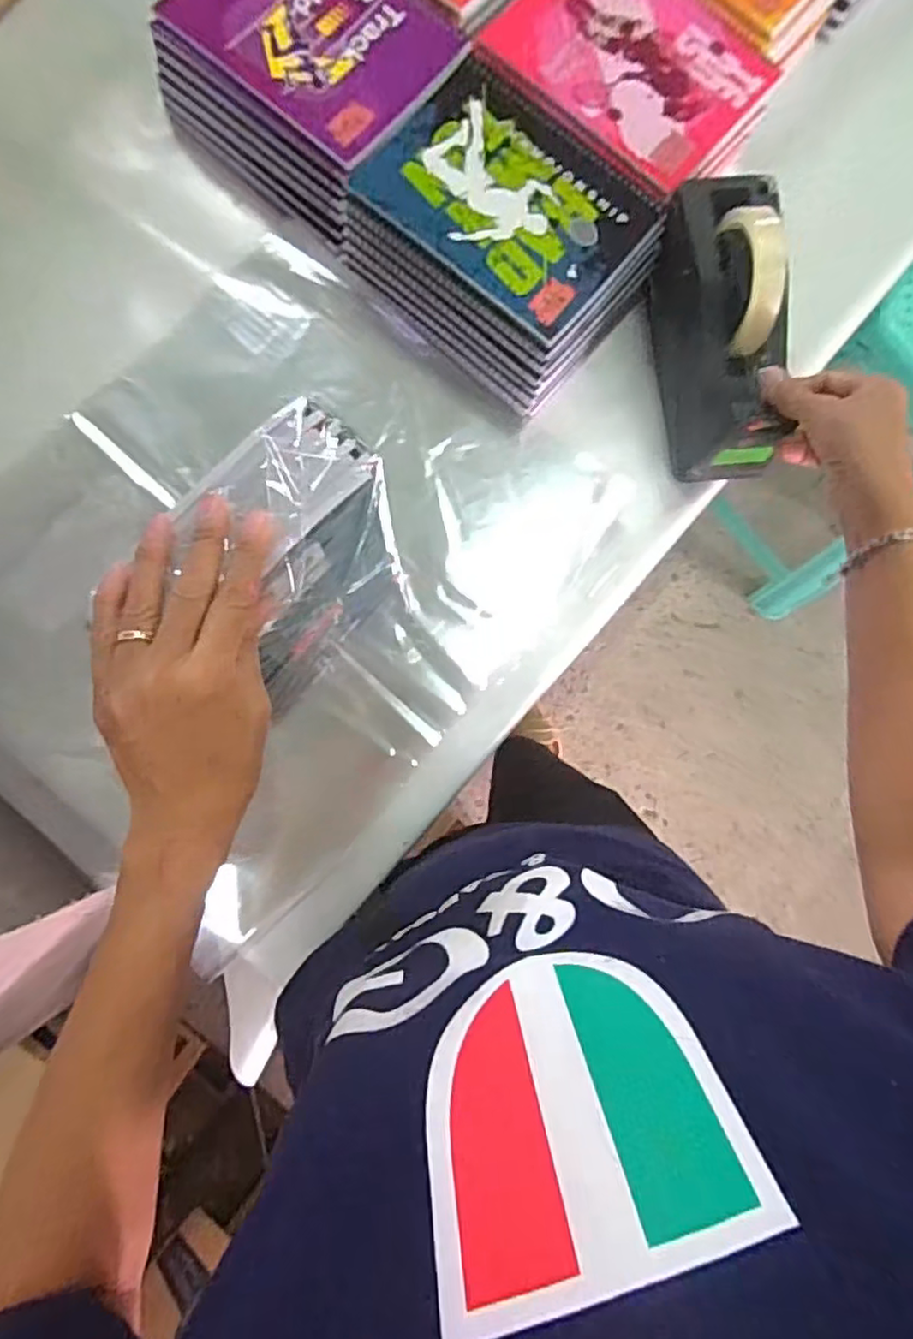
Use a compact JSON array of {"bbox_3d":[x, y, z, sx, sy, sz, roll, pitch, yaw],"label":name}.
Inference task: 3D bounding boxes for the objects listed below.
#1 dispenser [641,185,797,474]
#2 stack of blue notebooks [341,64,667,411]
[{"bbox_3d":[0.192,-0.249,0.480,0.071,0.113,0.189,-5,83,-3],"label":"dispenser"},{"bbox_3d":[0.035,-0.327,0.524,0.208,0.079,0.168,40,82,3],"label":"stack of blue notebooks"}]

